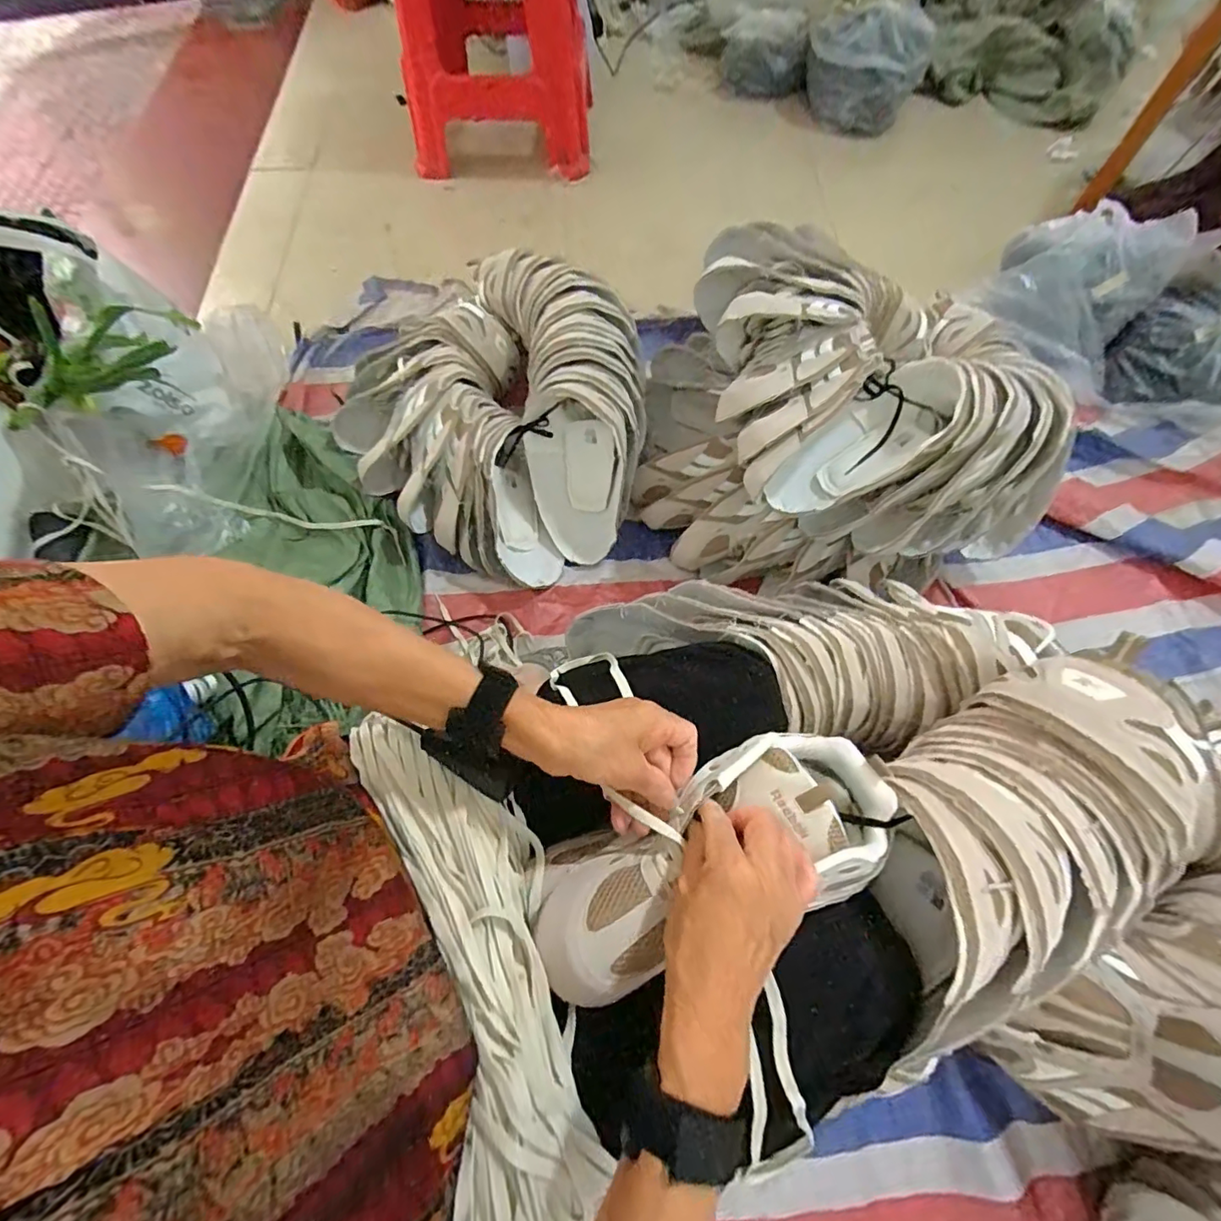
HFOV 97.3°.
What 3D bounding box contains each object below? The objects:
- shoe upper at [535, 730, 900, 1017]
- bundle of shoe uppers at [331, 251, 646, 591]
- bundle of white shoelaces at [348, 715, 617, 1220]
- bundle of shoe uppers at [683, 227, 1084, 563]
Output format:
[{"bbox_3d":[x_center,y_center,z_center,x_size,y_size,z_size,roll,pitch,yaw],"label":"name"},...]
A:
[{"bbox_3d":[0.074,0.173,0.375,0.257,0.077,0.111,-23,68,-8],"label":"shoe upper"},{"bbox_3d":[-0.162,-0.305,0.826,0.452,0.180,0.427,0,66,0],"label":"bundle of shoe uppers"},{"bbox_3d":[-0.089,0.224,0.350,0.106,0.058,0.344,-18,67,-8],"label":"bundle of white shoelaces"},{"bbox_3d":[0.336,-0.294,0.714,0.413,0.187,0.438,0,66,0],"label":"bundle of shoe uppers"}]

